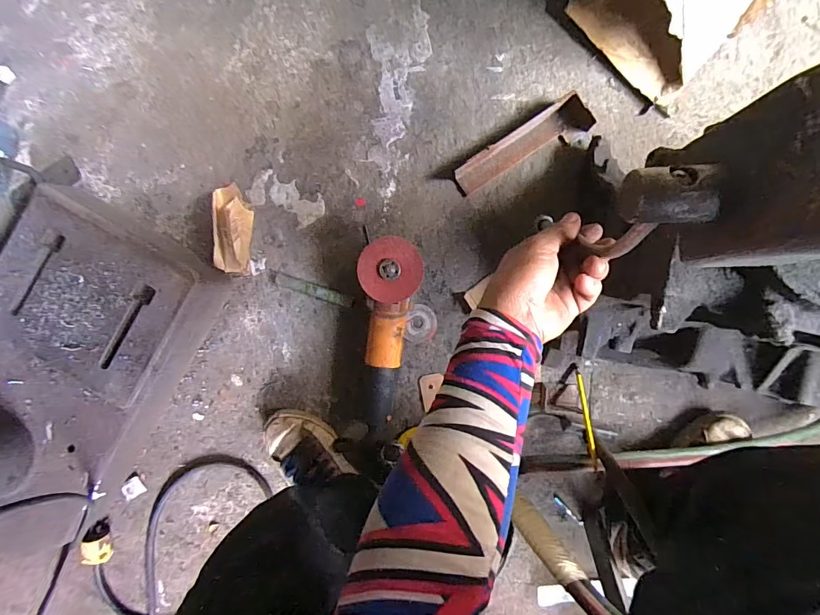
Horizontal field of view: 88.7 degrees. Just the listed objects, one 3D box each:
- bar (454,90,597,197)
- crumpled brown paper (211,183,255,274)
[{"bbox_3d":[0.175,-0.256,0.661,0.226,0.034,0.055,-31,89,1],"label":"bar"},{"bbox_3d":[-0.284,-0.129,0.658,0.055,0.068,0.138,0,90,2],"label":"crumpled brown paper"}]

